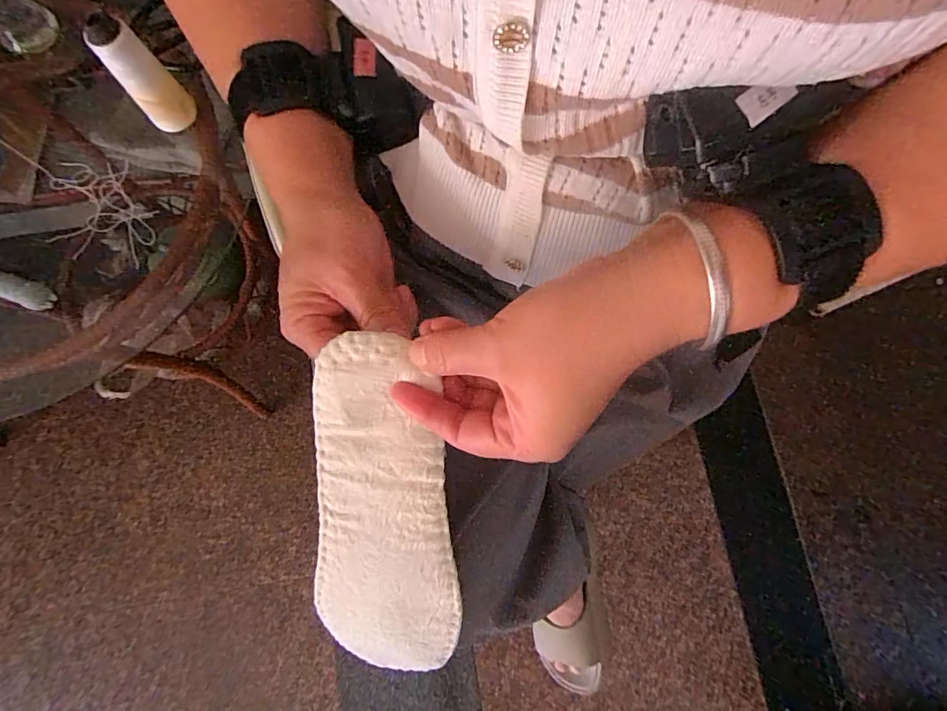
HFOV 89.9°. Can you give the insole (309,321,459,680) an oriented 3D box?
[{"bbox_3d":[-0.051,0.092,0.255,0.076,0.016,0.208,-2,109,0],"label":"insole"}]

